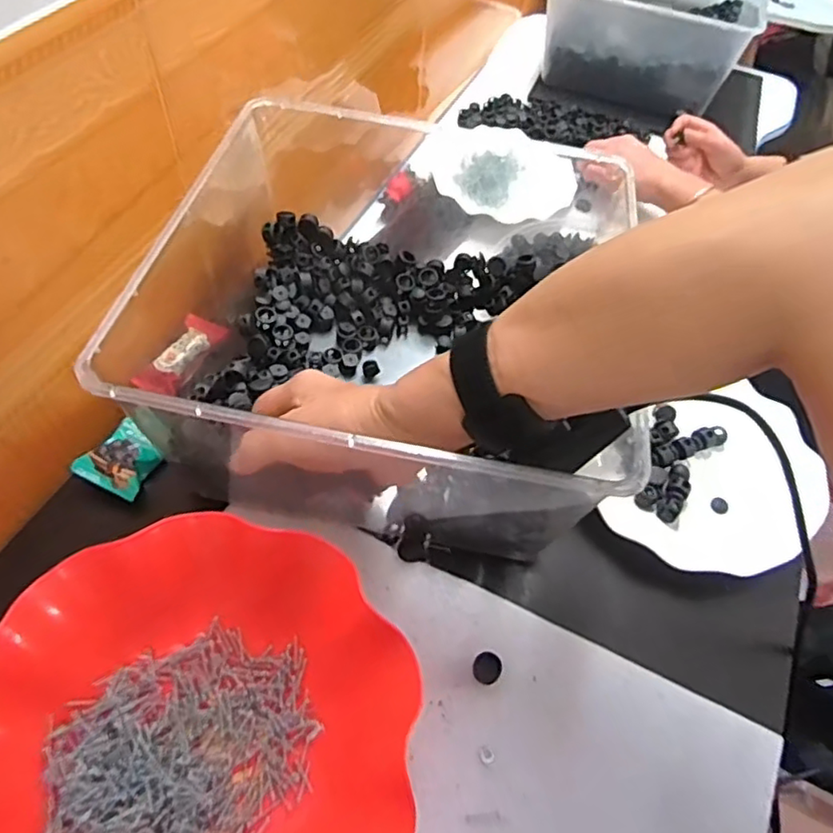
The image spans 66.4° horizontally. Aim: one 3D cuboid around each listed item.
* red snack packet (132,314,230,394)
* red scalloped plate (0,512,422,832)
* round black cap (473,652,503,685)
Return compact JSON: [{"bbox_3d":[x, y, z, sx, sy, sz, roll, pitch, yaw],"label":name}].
[{"bbox_3d":[-0.188,-0.051,0.509,0.034,0.015,0.078,25,57,12],"label":"red snack packet"},{"bbox_3d":[-0.113,0.168,0.321,0.216,0.063,0.216,3,55,-4],"label":"red scalloped plate"},{"bbox_3d":[0.043,0.152,0.384,0.017,0.007,0.016,3,55,-4],"label":"round black cap"}]

